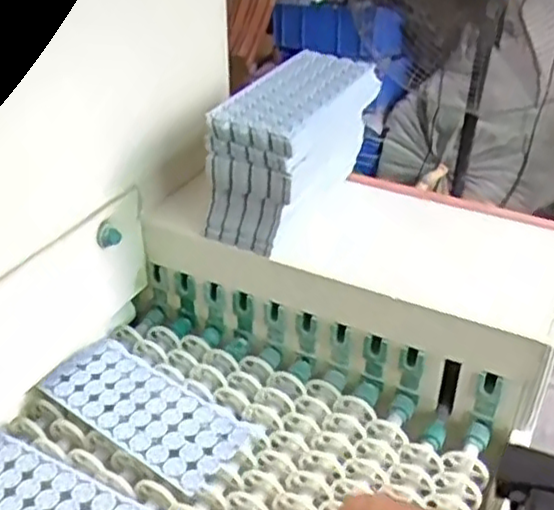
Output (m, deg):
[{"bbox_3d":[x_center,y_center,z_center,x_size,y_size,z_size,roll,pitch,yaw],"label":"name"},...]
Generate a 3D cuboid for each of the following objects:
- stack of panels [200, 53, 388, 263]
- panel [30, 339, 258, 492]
[{"bbox_3d":[0.019,-0.112,0.747,0.096,0.128,0.212,17,37,23],"label":"stack of panels"},{"bbox_3d":[-0.122,0.137,0.652,0.196,0.007,0.092,24,40,31],"label":"panel"}]

